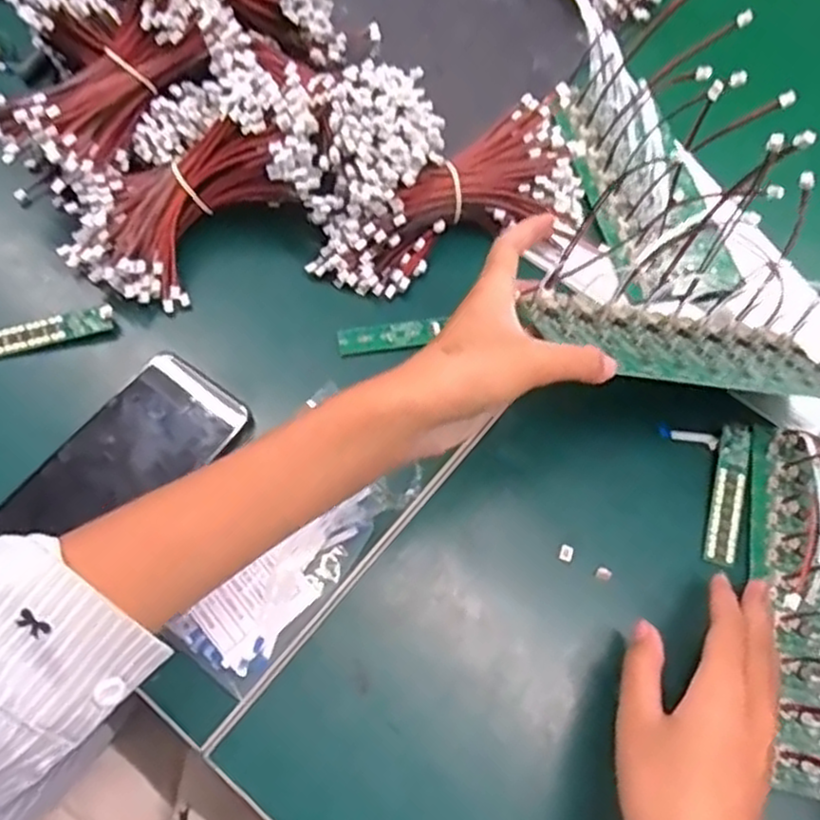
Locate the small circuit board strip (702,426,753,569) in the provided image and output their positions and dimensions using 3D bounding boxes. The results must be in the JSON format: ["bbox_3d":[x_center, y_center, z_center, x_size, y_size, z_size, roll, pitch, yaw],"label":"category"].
[{"bbox_3d":[0.186,0.048,0.425,0.019,0.006,0.085,17,64,4],"label":"small circuit board strip"}]

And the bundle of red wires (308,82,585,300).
[{"bbox_3d":[0.038,-0.128,0.480,0.194,0.046,0.093,-36,71,-20],"label":"bundle of red wires"}]

